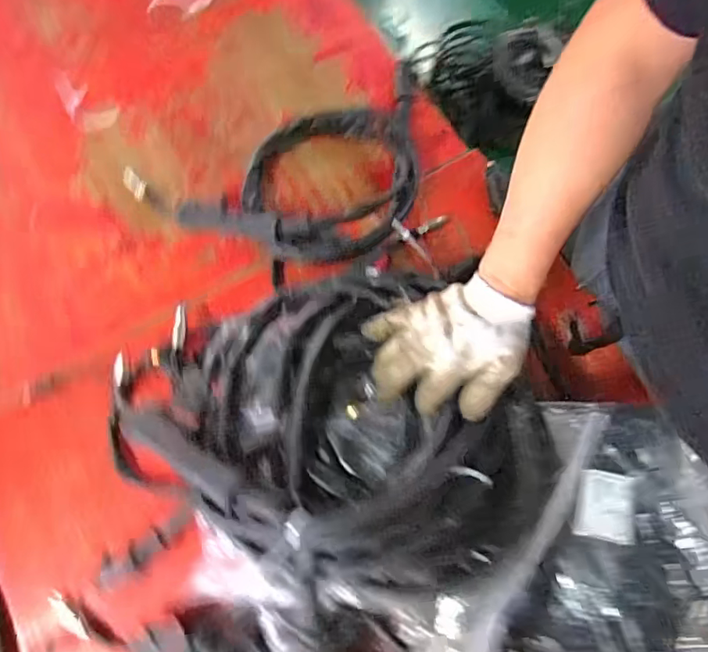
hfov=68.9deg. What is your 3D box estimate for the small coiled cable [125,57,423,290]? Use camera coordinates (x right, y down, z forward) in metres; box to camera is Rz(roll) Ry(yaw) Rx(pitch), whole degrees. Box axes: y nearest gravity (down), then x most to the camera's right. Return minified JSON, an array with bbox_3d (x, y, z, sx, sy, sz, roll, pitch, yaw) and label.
[{"bbox_3d":[-0.073,-0.212,0.751,0.464,0.049,0.269,-23,73,-8],"label":"small coiled cable"}]

